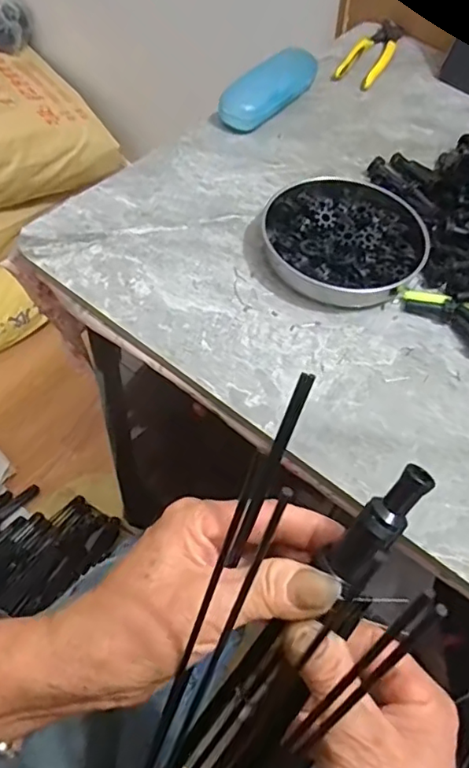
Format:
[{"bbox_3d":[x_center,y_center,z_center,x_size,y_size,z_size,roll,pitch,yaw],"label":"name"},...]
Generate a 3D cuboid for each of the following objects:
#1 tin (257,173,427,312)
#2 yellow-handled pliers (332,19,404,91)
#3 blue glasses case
[{"bbox_3d":[0.095,-0.128,0.493,0.134,0.033,0.131,2,56,-3],"label":"tin"},{"bbox_3d":[0.176,-0.417,0.711,0.045,0.011,0.168,26,58,13],"label":"yellow-handled pliers"},{"bbox_3d":[0.043,-0.325,0.622,0.051,0.039,0.153,34,60,17],"label":"blue glasses case"}]

